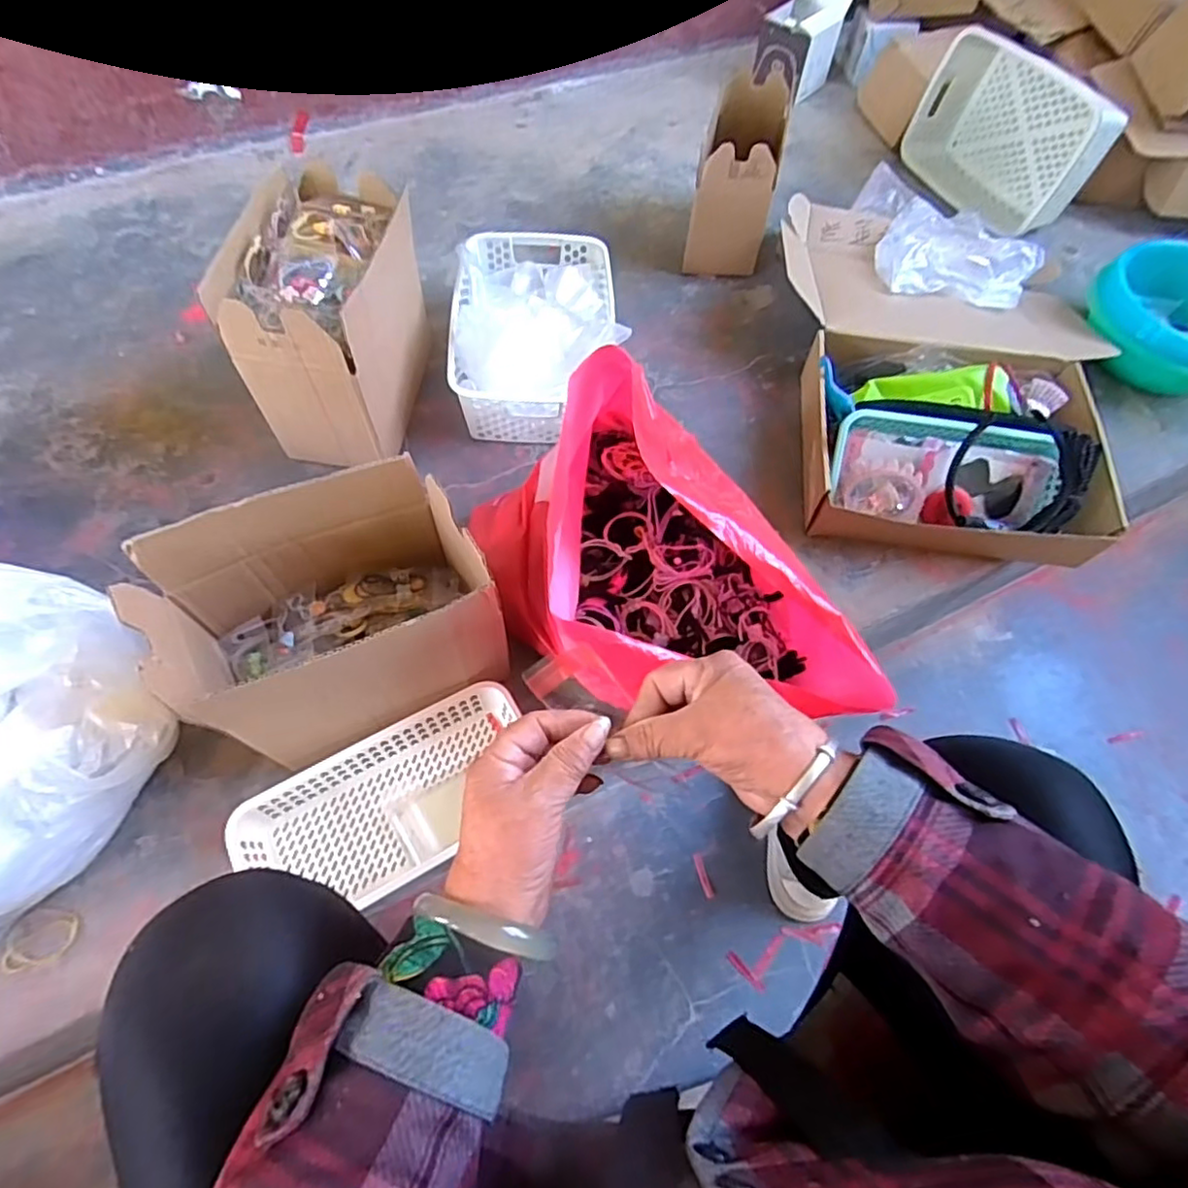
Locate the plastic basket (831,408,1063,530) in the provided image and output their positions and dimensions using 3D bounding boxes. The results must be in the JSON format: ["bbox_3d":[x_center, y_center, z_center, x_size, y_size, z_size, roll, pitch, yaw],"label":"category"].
[{"bbox_3d":[0.398,-0.129,0.735,0.260,0.090,0.117,8,62,1],"label":"plastic basket"}]

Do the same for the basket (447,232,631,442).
[{"bbox_3d":[-0.071,-0.344,0.819,0.203,0.095,0.299,1,63,-3],"label":"basket"}]

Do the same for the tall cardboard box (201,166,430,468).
[{"bbox_3d":[-0.290,-0.303,0.743,0.147,0.225,0.246,7,62,1],"label":"tall cardboard box"}]

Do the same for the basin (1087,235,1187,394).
[{"bbox_3d":[0.813,-0.384,0.907,0.193,0.123,0.212,1,63,-3],"label":"basin"}]

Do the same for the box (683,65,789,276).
[{"bbox_3d":[0.208,-0.612,0.959,0.107,0.178,0.231,10,63,2],"label":"box"}]

